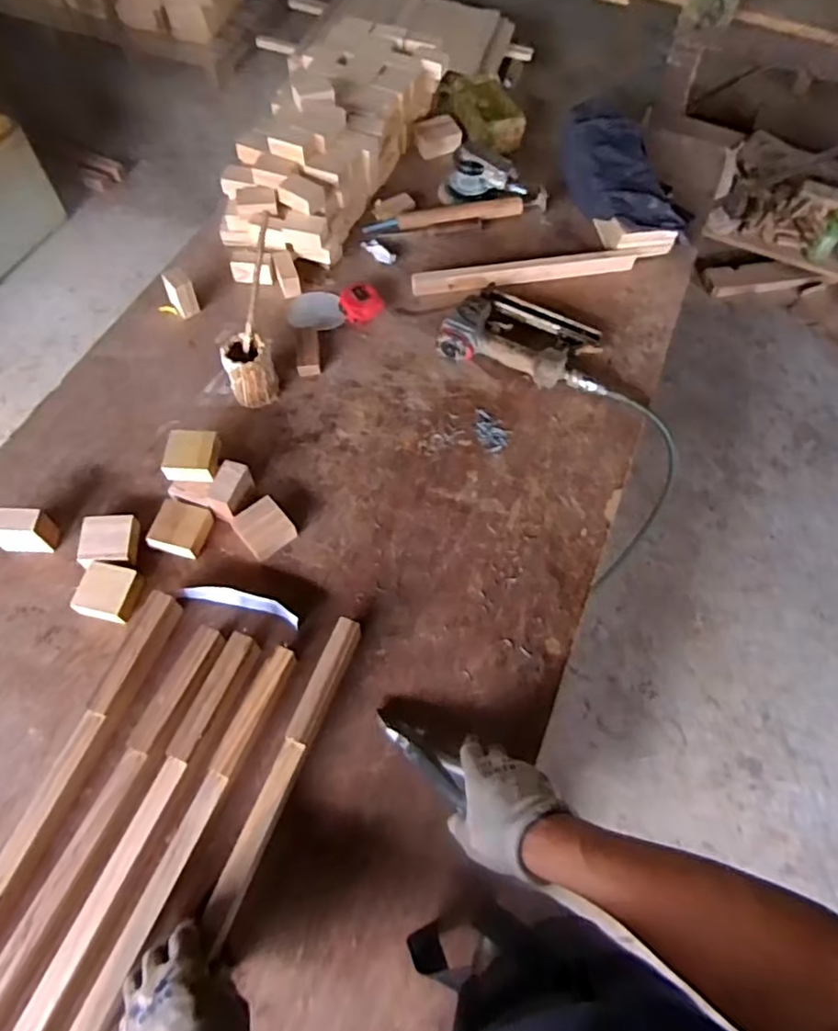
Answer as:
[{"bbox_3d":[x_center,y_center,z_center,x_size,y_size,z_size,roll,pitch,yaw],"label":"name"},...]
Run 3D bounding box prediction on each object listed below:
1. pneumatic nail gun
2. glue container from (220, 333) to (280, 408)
[{"bbox_3d":[0.171,-0.283,0.967,0.260,0.052,0.151,17,63,5],"label":"pneumatic nail gun"},{"bbox_3d":[-0.246,-0.211,0.897,0.066,0.099,0.063,2,63,-3],"label":"glue container"}]

